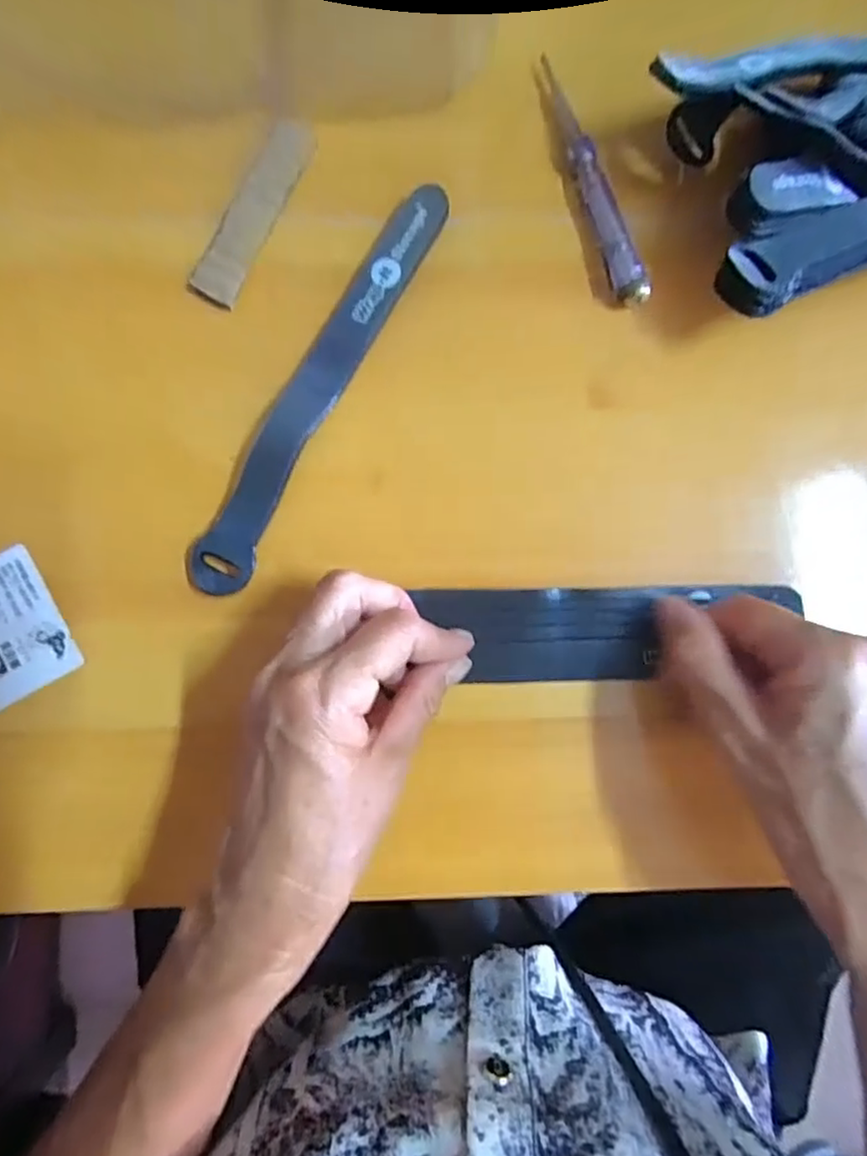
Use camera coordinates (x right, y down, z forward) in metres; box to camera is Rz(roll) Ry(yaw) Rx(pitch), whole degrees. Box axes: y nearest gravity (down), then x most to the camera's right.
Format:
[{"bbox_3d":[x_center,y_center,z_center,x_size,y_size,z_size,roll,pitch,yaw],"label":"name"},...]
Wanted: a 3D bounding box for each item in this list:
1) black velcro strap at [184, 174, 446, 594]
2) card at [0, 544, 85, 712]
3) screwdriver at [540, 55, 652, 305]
[{"bbox_3d":[-0.050,-0.084,0.283,0.026,0.006,0.198,28,86,-3],"label":"black velcro strap"},{"bbox_3d":[-0.189,0.023,0.283,0.050,0.004,0.061,-29,89,-2],"label":"card"},{"bbox_3d":[0.072,-0.176,0.293,0.013,0.017,0.114,-18,89,-2],"label":"screwdriver"}]

